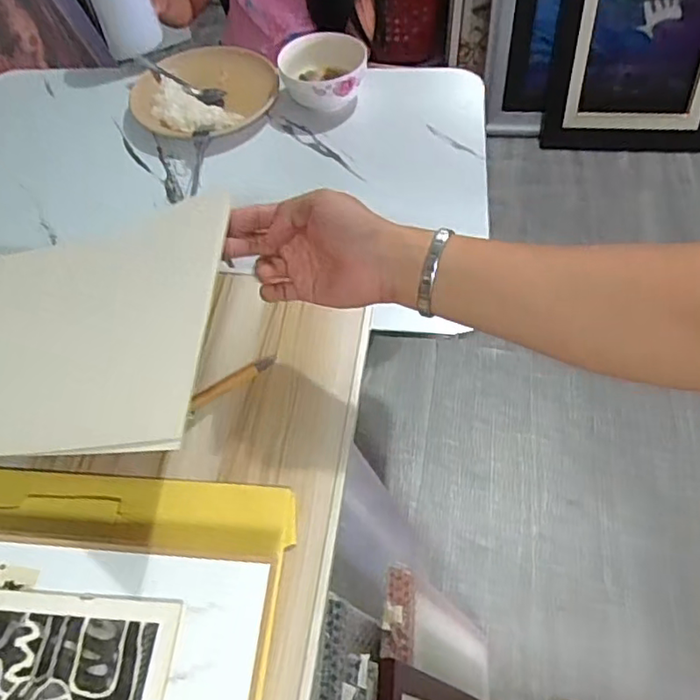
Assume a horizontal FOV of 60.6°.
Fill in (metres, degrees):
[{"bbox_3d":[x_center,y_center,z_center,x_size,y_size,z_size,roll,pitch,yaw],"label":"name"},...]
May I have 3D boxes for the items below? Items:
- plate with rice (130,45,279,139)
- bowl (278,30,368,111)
[{"bbox_3d":[-0.212,-0.379,0.885,0.213,0.045,0.188,-15,58,-8],"label":"plate with rice"},{"bbox_3d":[-0.036,-0.396,0.867,0.118,0.072,0.118,-2,56,3],"label":"bowl"}]

